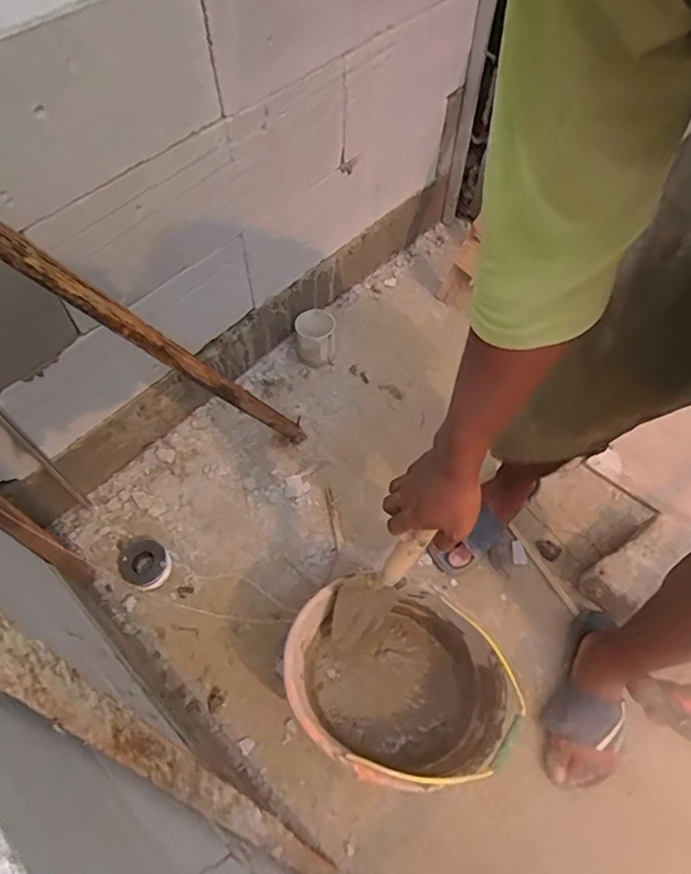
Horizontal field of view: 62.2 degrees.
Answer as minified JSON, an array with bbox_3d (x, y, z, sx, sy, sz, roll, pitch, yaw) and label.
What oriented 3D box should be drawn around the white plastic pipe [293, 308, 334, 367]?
[{"bbox_3d":[-0.070,-0.229,1.324,0.087,0.100,0.101,-8,61,-5],"label":"white plastic pipe"}]

